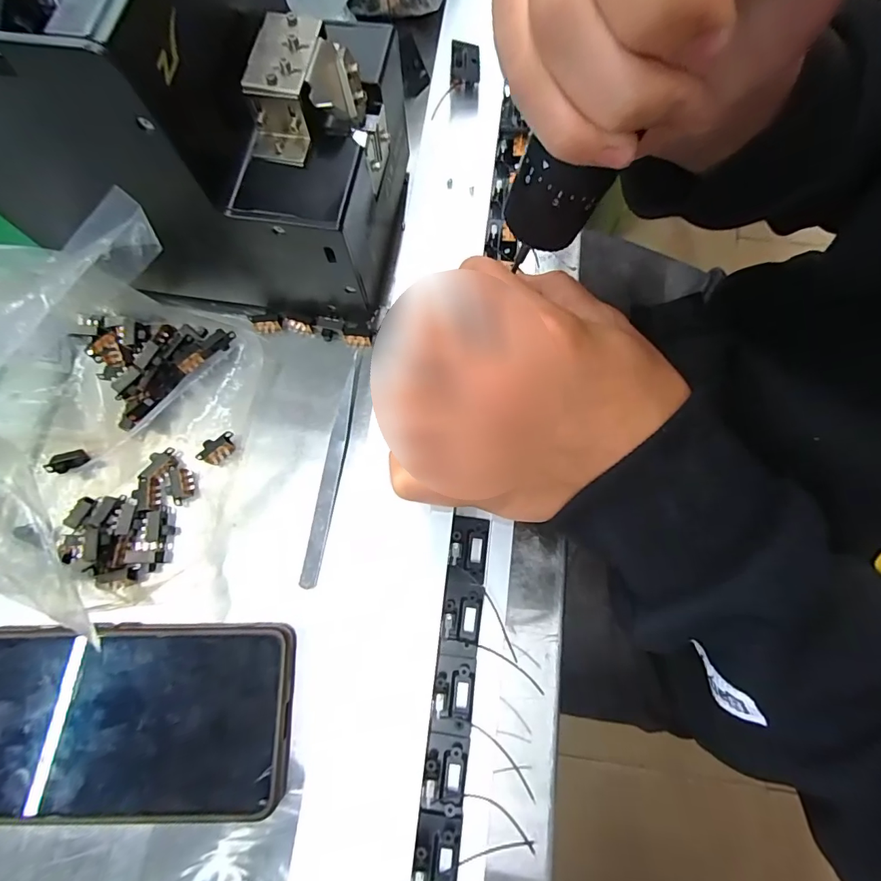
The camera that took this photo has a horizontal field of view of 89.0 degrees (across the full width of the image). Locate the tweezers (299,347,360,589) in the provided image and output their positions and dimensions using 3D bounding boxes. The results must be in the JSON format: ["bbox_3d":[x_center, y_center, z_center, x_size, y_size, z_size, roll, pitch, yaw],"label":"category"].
[{"bbox_3d":[-0.057,0.012,0.244,0.008,0.009,0.129,10,74,5],"label":"tweezers"}]

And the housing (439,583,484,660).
[{"bbox_3d":[0.009,0.078,0.194,0.017,0.012,0.030,6,74,4],"label":"housing"}]

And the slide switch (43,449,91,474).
[{"bbox_3d":[-0.205,0.012,0.248,0.021,0.008,0.011,-17,74,-3],"label":"slide switch"}]

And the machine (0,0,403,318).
[{"bbox_3d":[-0.106,-0.161,0.221,0.151,0.142,0.128,7,74,4],"label":"machine"}]

